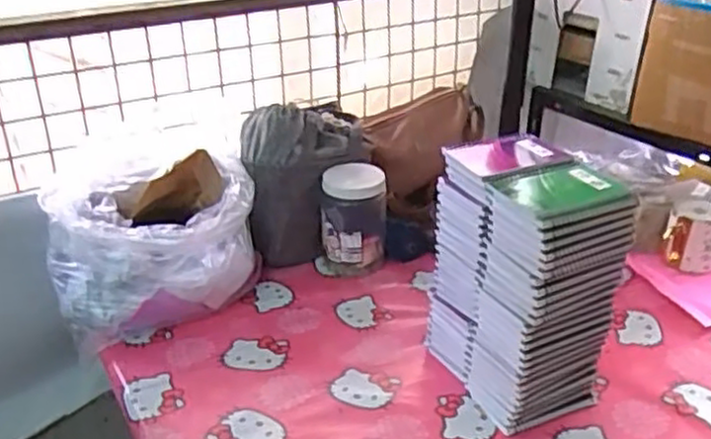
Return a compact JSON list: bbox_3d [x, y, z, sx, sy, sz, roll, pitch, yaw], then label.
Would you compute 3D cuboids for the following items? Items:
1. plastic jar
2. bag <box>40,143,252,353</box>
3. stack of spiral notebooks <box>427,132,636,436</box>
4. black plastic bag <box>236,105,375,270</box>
[{"bbox_3d":[-0.003,0.000,1.143,0.097,0.157,0.082,-1,27,0],"label":"plastic jar"},{"bbox_3d":[-0.295,0.035,1.050,0.278,0.188,0.203,-13,30,-23],"label":"bag"},{"bbox_3d":[0.194,0.075,0.858,0.133,0.282,0.197,-13,30,-23],"label":"stack of spiral notebooks"},{"bbox_3d":[-0.078,-0.057,1.159,0.215,0.246,0.103,-13,30,-23],"label":"black plastic bag"}]

